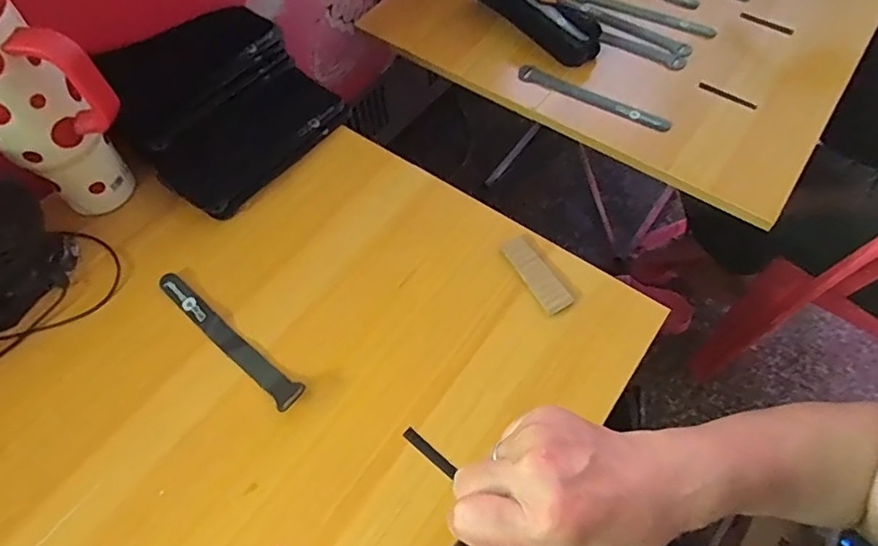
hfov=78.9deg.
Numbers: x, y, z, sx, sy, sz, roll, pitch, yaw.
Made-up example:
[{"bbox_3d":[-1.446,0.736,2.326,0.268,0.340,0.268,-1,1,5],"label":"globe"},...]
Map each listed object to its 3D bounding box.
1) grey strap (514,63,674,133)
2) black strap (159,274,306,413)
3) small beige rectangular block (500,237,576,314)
[{"bbox_3d":[0.190,-0.218,0.662,0.194,0.013,0.020,26,65,16],"label":"grey strap"},{"bbox_3d":[-0.189,0.056,0.476,0.185,0.015,0.024,37,68,20],"label":"black strap"},{"bbox_3d":[0.091,0.001,0.498,0.026,0.005,0.082,-29,64,-13],"label":"small beige rectangular block"}]

